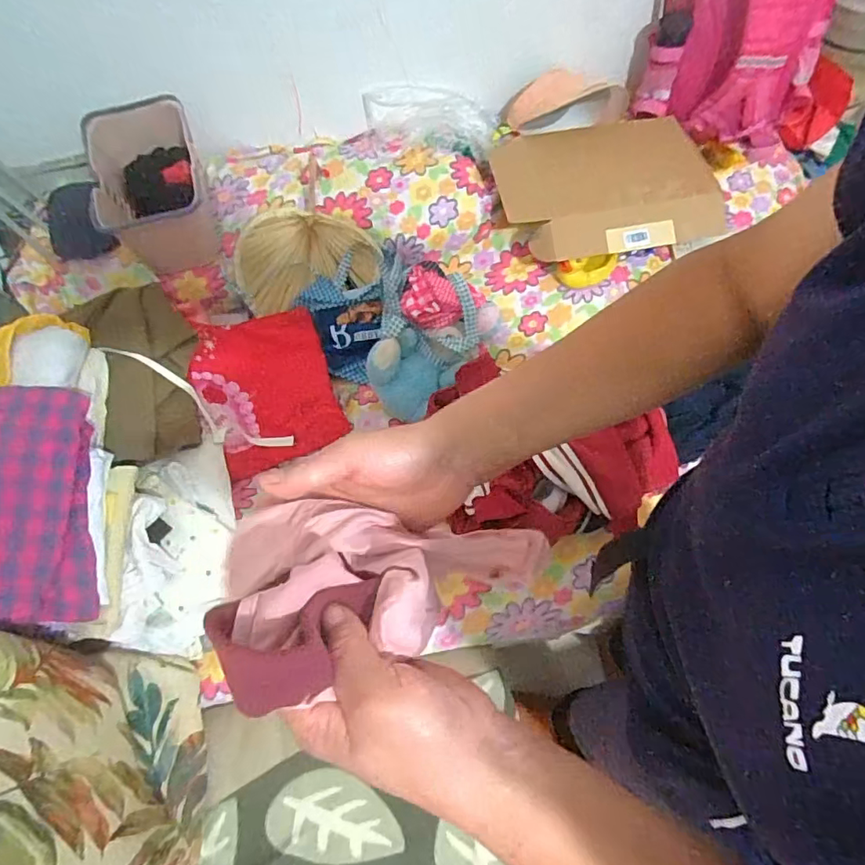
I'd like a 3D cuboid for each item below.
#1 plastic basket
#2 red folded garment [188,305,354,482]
[{"bbox_3d":[-0.552,-0.491,1.040,0.204,0.171,0.323,-16,64,-3],"label":"plastic basket"},{"bbox_3d":[-0.316,-0.095,1.038,0.241,0.053,0.318,-19,70,-12],"label":"red folded garment"}]

